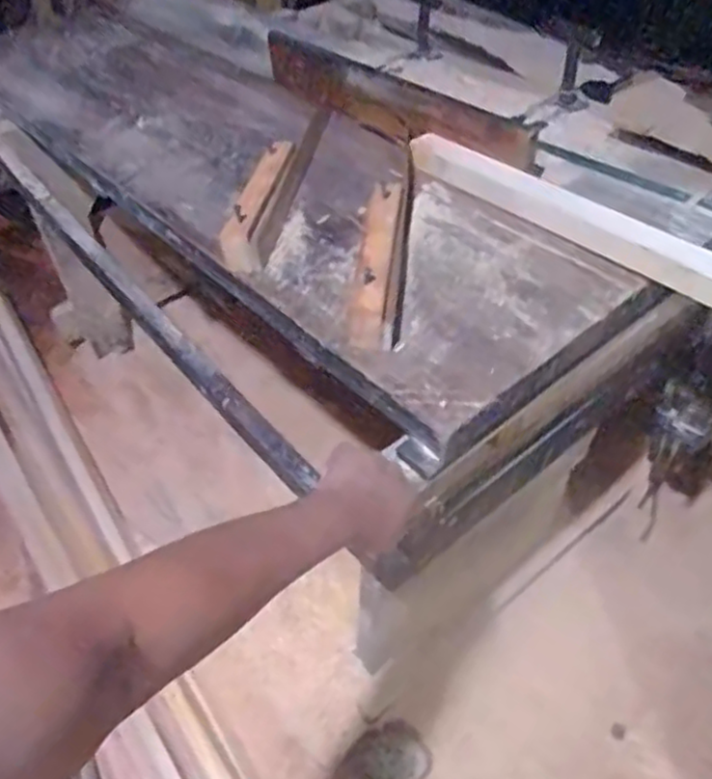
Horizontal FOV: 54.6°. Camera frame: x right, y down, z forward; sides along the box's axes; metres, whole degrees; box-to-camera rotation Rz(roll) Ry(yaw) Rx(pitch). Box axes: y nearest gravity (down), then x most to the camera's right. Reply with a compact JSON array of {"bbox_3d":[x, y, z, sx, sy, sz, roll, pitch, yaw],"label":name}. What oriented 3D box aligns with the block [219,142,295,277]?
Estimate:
[{"bbox_3d":[-0.127,-0.255,0.923,0.055,0.054,0.238,8,51,5],"label":"block"}]

